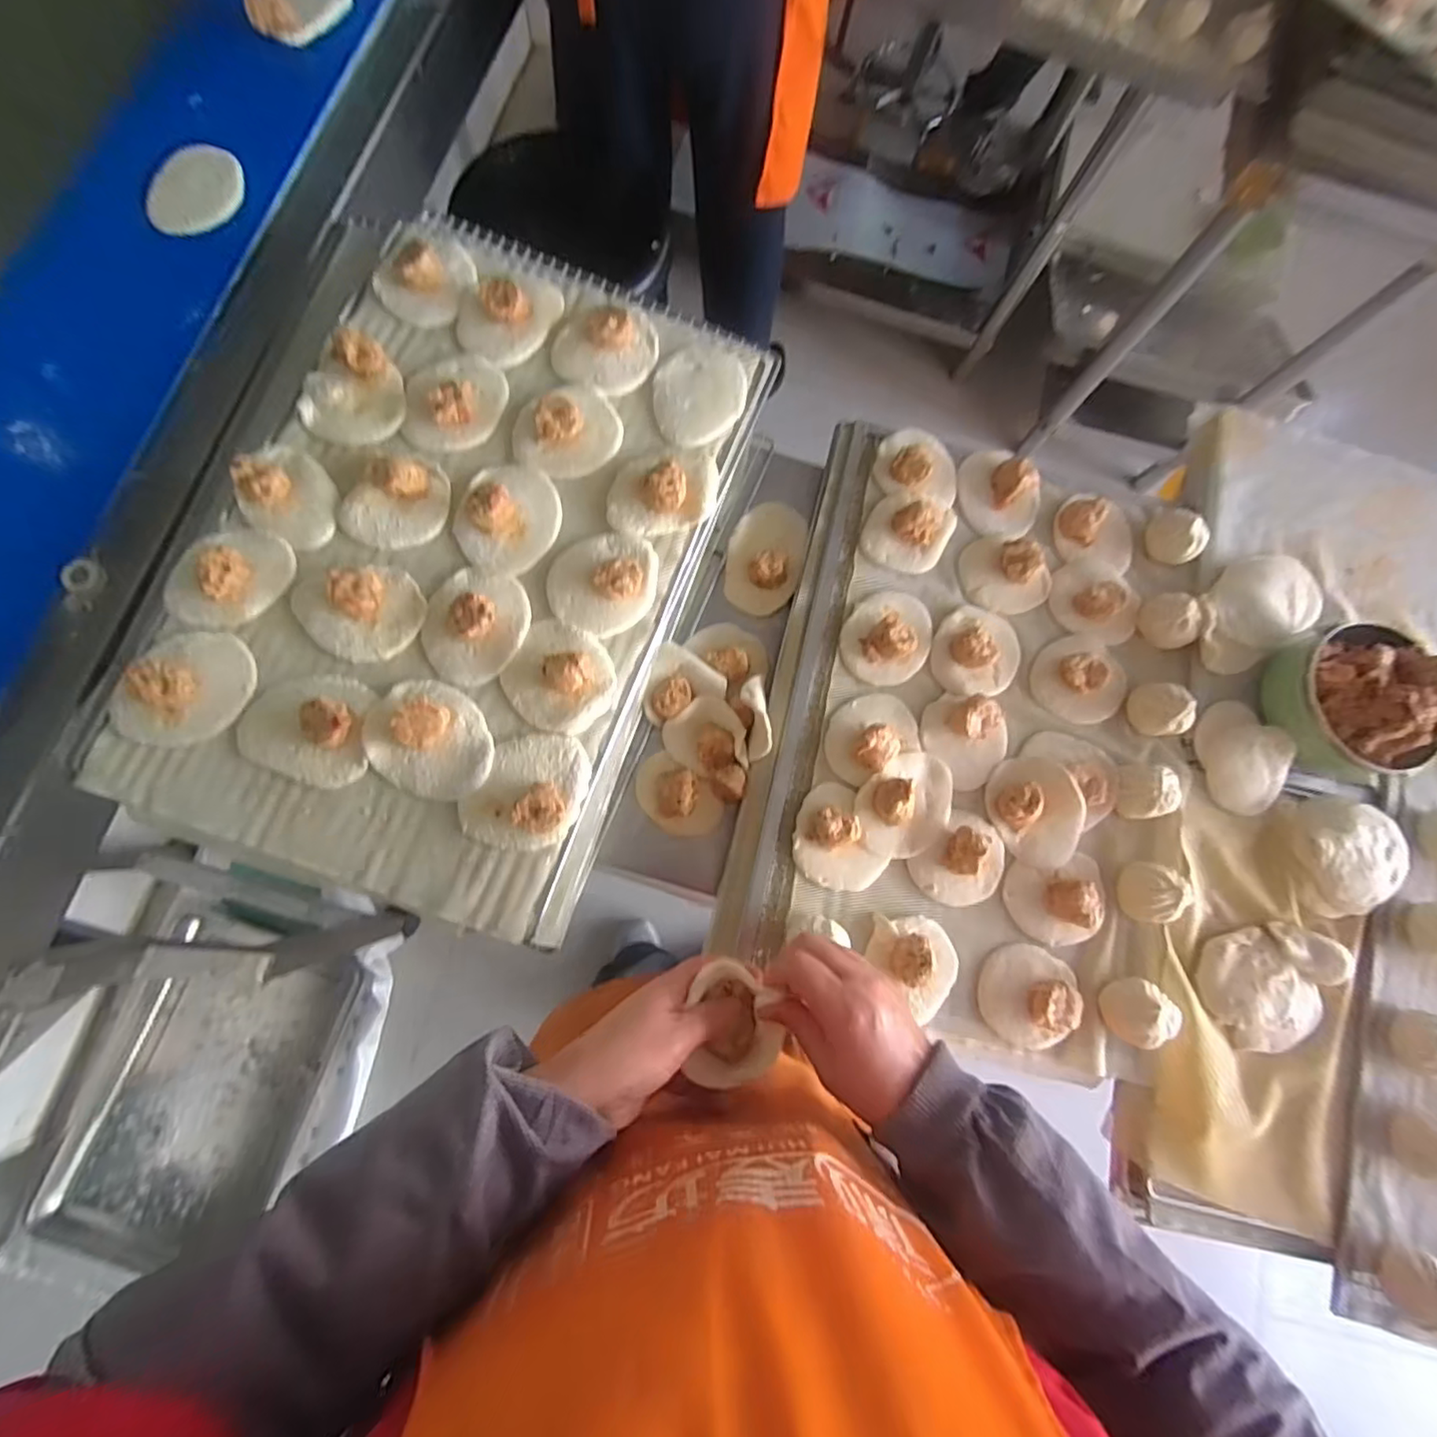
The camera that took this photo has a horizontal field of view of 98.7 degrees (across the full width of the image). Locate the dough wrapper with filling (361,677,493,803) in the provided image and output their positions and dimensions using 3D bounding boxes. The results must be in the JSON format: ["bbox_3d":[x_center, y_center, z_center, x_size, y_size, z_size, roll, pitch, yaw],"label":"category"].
[{"bbox_3d":[-0.240,0.017,0.505,0.107,0.032,0.088,43,78,3],"label":"dough wrapper with filling"}]

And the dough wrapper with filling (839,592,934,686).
[{"bbox_3d":[0.170,-0.083,0.609,0.087,0.026,0.101,41,78,2],"label":"dough wrapper with filling"}]

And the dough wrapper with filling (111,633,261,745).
[{"bbox_3d":[-0.437,-0.025,0.500,0.092,0.037,0.109,35,78,2],"label":"dough wrapper with filling"}]

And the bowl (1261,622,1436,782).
[{"bbox_3d":[0.625,-0.017,0.604,0.131,0.077,0.144,1,79,-6],"label":"bowl"}]

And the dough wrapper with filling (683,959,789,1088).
[{"bbox_3d":[0.011,0.204,0.411,0.059,0.020,0.077,7,80,-2],"label":"dough wrapper with filling"}]

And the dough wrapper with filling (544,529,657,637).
[{"bbox_3d":[-0.102,-0.126,0.545,0.087,0.028,0.100,45,78,3],"label":"dough wrapper with filling"}]

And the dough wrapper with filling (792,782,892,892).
[{"bbox_3d":[0.107,0.111,0.562,0.074,0.034,0.097,-22,82,-9],"label":"dough wrapper with filling"}]

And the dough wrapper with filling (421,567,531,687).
[{"bbox_3d":[-0.212,-0.083,0.527,0.083,0.028,0.099,24,78,-1],"label":"dough wrapper with filling"}]

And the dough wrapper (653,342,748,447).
[{"bbox_3d":[-0.017,-0.319,0.602,0.108,0.008,0.089,-41,86,-11],"label":"dough wrapper"}]

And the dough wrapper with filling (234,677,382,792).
[{"bbox_3d":[-0.339,0.006,0.499,0.099,0.033,0.090,6,79,-5],"label":"dough wrapper with filling"}]

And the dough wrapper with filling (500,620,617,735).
[{"bbox_3d":[-0.135,-0.037,0.524,0.090,0.037,0.089,1,79,-6],"label":"dough wrapper with filling"}]

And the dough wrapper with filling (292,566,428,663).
[{"bbox_3d":[-0.307,-0.099,0.521,0.089,0.033,0.098,-44,86,-12],"label":"dough wrapper with filling"}]

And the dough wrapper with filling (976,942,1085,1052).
[{"bbox_3d":[0.275,0.247,0.547,0.079,0.035,0.084,1,79,-6],"label":"dough wrapper with filling"}]

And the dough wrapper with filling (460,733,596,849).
[{"bbox_3d":[-0.160,0.059,0.507,0.096,0.032,0.094,1,79,-6],"label":"dough wrapper with filling"}]

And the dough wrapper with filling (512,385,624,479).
[{"bbox_3d":[-0.142,-0.272,0.568,0.098,0.034,0.090,1,81,-3],"label":"dough wrapper with filling"}]

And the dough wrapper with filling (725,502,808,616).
[{"bbox_3d":[0.050,-0.174,0.659,0.080,0.029,0.124,17,78,-3],"label":"dough wrapper with filling"}]

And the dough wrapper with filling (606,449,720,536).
[{"bbox_3d":[-0.051,-0.213,0.566,0.103,0.031,0.081,-10,81,-8],"label":"dough wrapper with filling"}]

